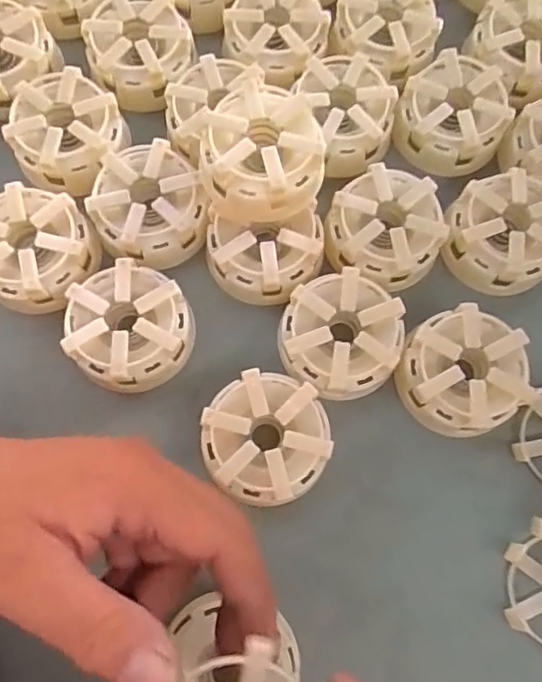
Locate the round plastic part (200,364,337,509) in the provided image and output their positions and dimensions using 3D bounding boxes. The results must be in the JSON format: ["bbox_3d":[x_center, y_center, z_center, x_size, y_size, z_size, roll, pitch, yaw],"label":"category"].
[{"bbox_3d":[-0.002,0.050,0.289,0.062,0.029,0.062,0,75,-2],"label":"round plastic part"}]

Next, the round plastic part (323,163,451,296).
[{"bbox_3d":[0.064,-0.063,0.318,0.066,0.024,0.061,-34,78,-10],"label":"round plastic part"}]

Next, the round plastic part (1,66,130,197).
[{"bbox_3d":[-0.119,-0.121,0.334,0.062,0.032,0.065,0,75,-2],"label":"round plastic part"}]

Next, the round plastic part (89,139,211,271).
[{"bbox_3d":[-0.068,-0.076,0.321,0.061,0.028,0.062,0,75,-2],"label":"round plastic part"}]

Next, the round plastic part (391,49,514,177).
[{"bbox_3d":[0.109,-0.136,0.341,0.064,0.027,0.066,0,75,-2],"label":"round plastic part"}]

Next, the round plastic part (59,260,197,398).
[{"bbox_3d":[-0.076,-0.007,0.304,0.063,0.029,0.061,0,75,-2],"label":"round plastic part"}]

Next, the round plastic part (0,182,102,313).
[{"bbox_3d":[-0.129,-0.050,0.315,0.061,0.034,0.063,0,75,-2],"label":"round plastic part"}]

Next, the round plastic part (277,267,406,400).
[{"bbox_3d":[0.037,-0.002,0.303,0.064,0.030,0.061,0,75,-2],"label":"round plastic part"}]

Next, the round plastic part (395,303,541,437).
[{"bbox_3d":[0.101,0.017,0.301,0.064,0.031,0.062,-17,76,-6],"label":"round plastic part"}]

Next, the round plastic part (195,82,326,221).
[{"bbox_3d":[-0.005,-0.100,0.300,0.062,0.036,0.066,0,76,-2],"label":"round plastic part"}]

